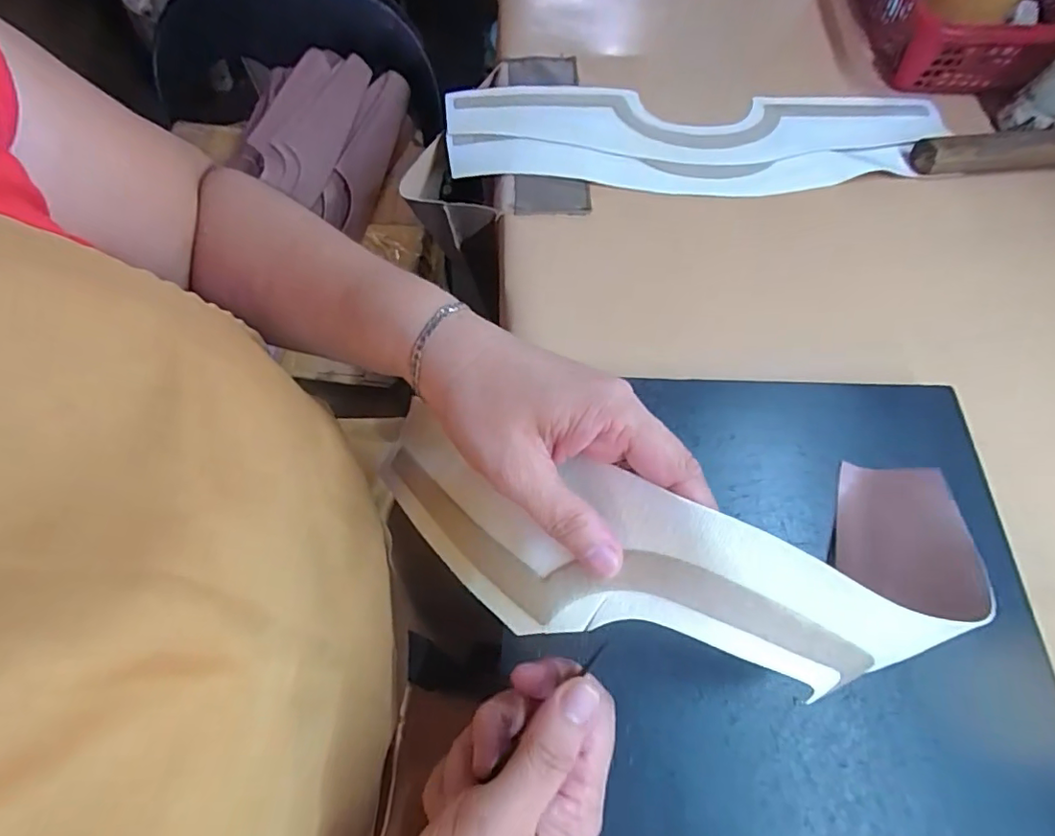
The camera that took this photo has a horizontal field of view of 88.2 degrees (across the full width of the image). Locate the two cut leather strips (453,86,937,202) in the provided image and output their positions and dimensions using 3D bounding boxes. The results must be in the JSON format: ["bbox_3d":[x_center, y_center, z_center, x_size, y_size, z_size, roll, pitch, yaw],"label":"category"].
[{"bbox_3d":[0.146,-0.241,0.471,0.424,0.007,0.114,0,66,-2],"label":"two cut leather strips"}]

